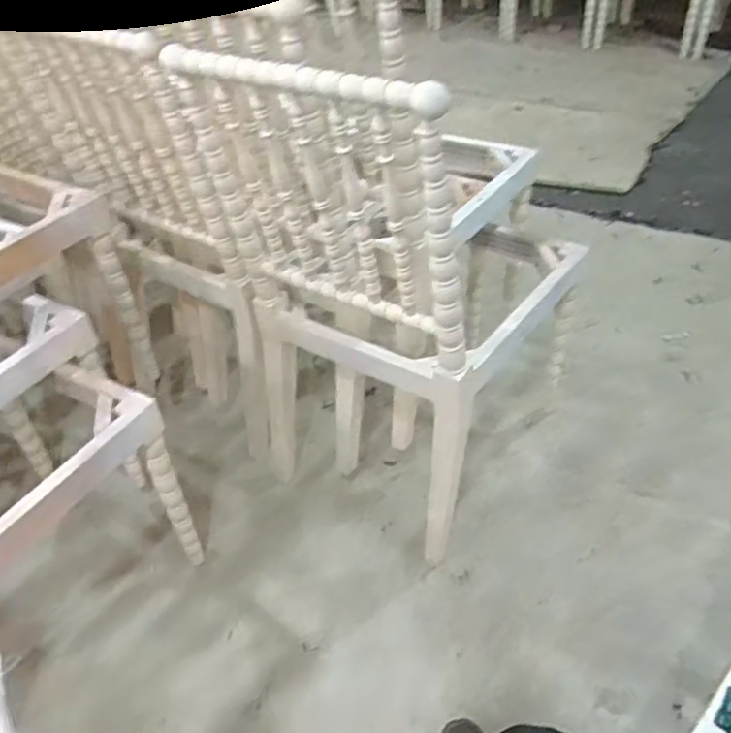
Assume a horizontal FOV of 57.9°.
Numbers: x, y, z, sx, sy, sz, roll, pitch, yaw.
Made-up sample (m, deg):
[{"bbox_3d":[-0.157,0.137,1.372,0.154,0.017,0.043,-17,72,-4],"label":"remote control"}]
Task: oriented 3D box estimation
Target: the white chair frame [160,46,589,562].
[{"bbox_3d":[0.050,-0.206,1.184,0.518,0.789,0.503,24,49,29],"label":"white chair frame"}]

